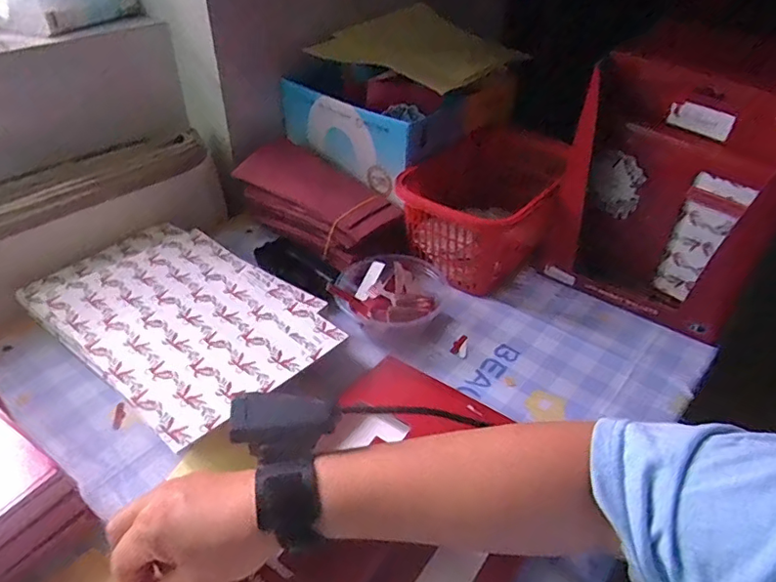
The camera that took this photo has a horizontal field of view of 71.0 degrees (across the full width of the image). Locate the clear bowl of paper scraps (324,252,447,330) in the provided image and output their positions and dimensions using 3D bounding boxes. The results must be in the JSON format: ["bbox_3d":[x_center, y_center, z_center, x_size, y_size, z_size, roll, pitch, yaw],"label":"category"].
[{"bbox_3d":[-0.004,0.008,0.571,0.117,0.047,0.115,1,39,-1],"label":"clear bowl of paper scraps"}]

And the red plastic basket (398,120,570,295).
[{"bbox_3d":[0.114,-0.100,0.669,0.159,0.123,0.223,16,41,16],"label":"red plastic basket"}]

